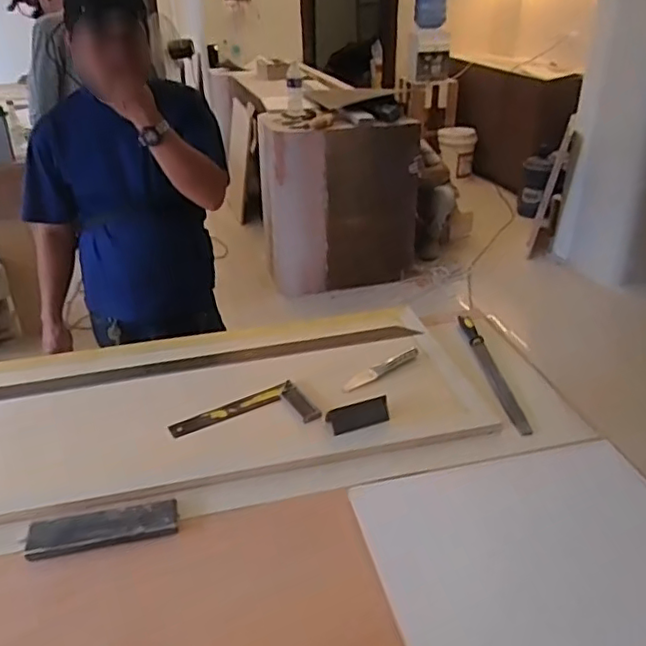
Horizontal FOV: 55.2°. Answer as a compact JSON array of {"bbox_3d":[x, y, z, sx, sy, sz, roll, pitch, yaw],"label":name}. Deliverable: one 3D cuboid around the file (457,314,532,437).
[{"bbox_3d":[0.352,0.093,1.298,0.035,0.018,0.406,-3,30,-4],"label":"file"}]

